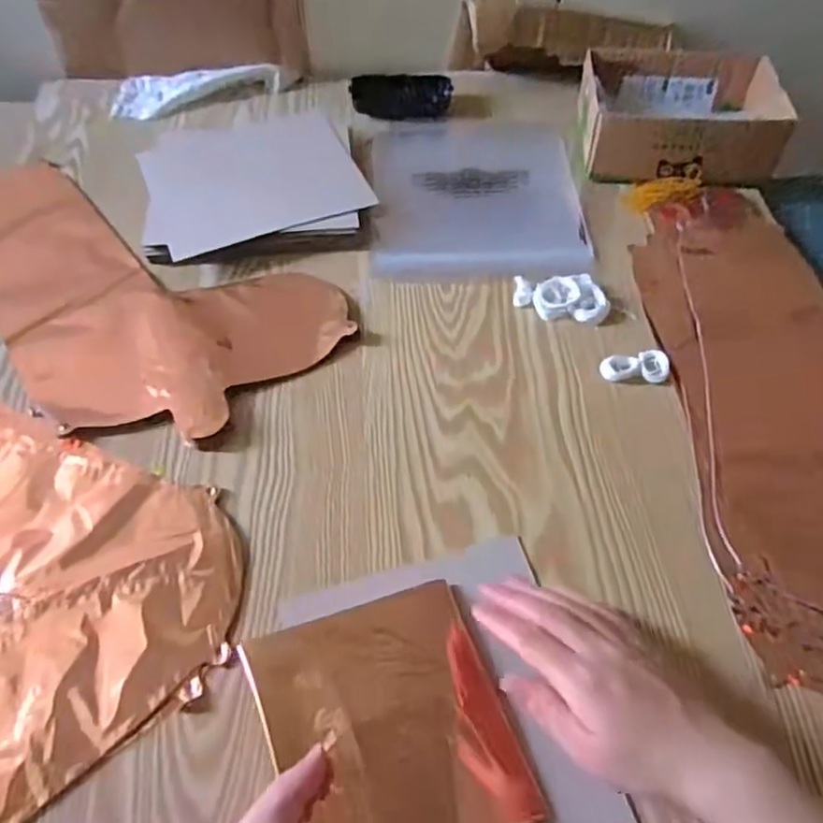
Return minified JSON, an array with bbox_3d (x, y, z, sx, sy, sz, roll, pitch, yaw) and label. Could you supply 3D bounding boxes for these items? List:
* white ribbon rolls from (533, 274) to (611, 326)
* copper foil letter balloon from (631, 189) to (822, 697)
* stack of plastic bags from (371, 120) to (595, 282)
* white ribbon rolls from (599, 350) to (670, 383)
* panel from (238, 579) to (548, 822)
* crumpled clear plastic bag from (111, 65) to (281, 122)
[{"bbox_3d":[0.135,-0.095,0.565,0.061,0.016,0.041,8,55,6],"label":"white ribbon rolls"},{"bbox_3d":[0.305,-0.008,0.510,0.201,0.011,0.467,1,55,0],"label":"copper foil letter balloon"},{"bbox_3d":[0.061,-0.220,0.669,0.196,0.018,0.248,-2,55,-1],"label":"stack of plastic bags"},{"bbox_3d":[0.174,-0.035,0.524,0.051,0.009,0.026,1,55,1],"label":"white ribbon rolls"},{"bbox_3d":[-0.009,0.171,0.368,0.129,0.011,0.139,-10,49,-25],"label":"panel"},{"bbox_3d":[-0.241,-0.365,0.746,0.180,0.023,0.074,-15,56,-10],"label":"crumpled clear plastic bag"}]

